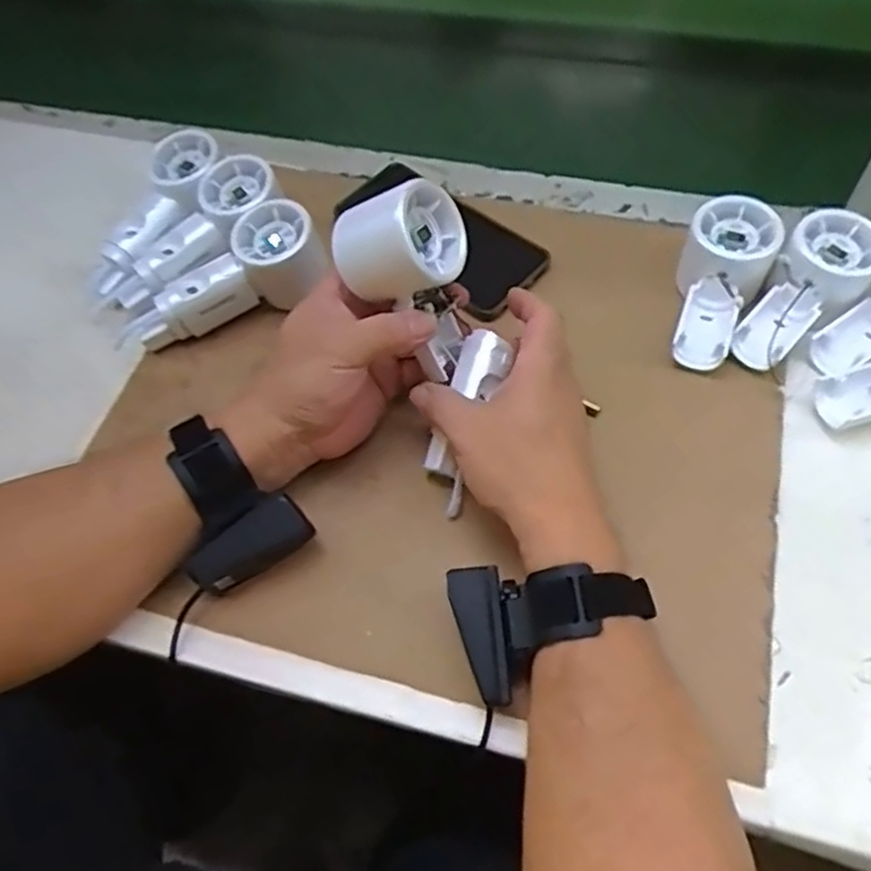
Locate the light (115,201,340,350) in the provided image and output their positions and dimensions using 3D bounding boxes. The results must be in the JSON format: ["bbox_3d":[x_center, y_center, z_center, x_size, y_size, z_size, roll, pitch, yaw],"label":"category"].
[{"bbox_3d":[-0.152,-0.104,0.517,0.159,0.057,0.056,-30,60,6],"label":"light"}]

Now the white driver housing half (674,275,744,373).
[{"bbox_3d":[0.184,-0.075,0.481,0.034,0.026,0.058,20,62,15],"label":"white driver housing half"}]

